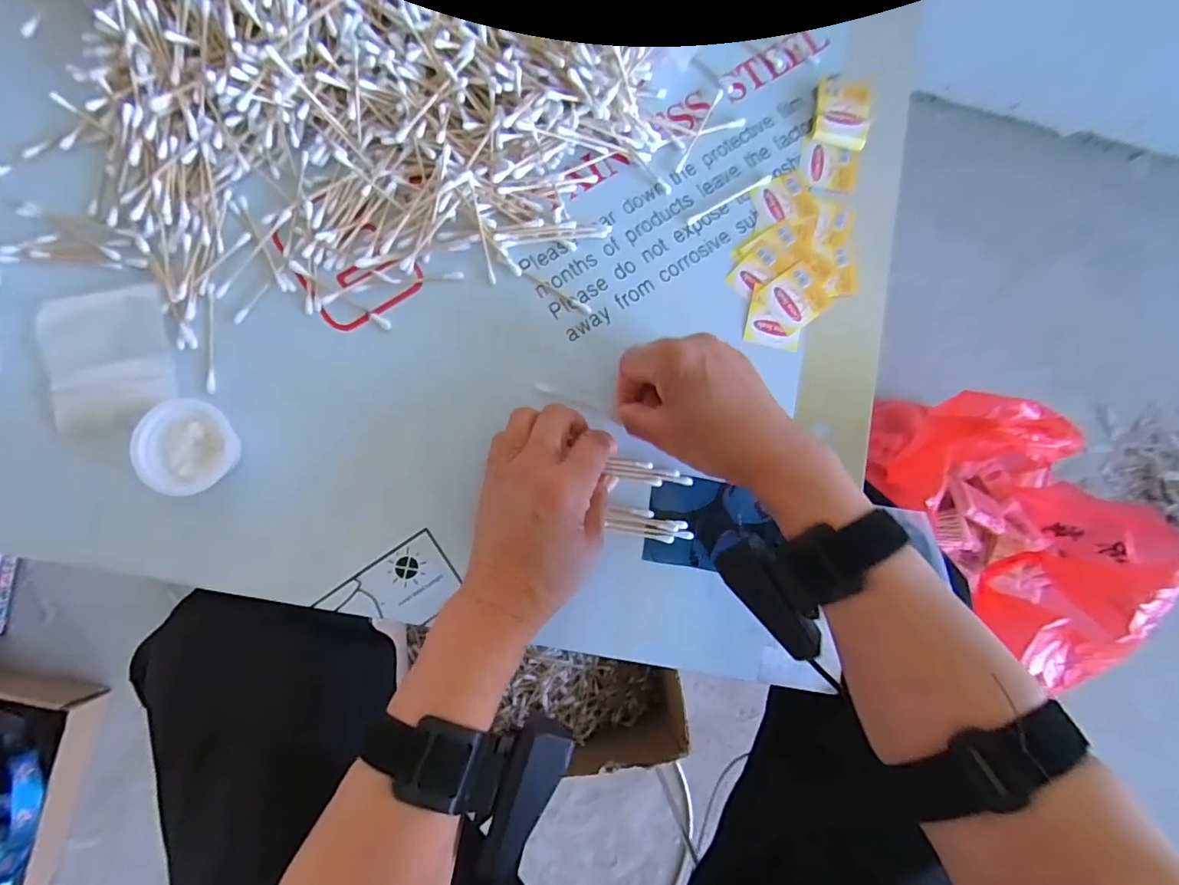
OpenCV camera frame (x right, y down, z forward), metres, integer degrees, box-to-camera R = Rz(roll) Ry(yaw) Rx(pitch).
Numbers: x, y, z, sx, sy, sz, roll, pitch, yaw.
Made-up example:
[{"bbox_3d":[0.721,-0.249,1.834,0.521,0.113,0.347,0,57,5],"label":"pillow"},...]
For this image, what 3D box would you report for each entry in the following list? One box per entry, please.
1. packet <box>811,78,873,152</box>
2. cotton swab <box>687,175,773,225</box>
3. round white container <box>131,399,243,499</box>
[{"bbox_3d":[0.190,-0.249,0.406,0.040,0.012,0.056,10,84,-5],"label":"packet"},{"bbox_3d":[0.103,-0.177,0.392,0.072,0.004,0.006,-30,89,-8],"label":"cotton swab"},{"bbox_3d":[-0.238,0.003,0.327,0.052,0.032,0.051,0,85,-6],"label":"round white container"}]

